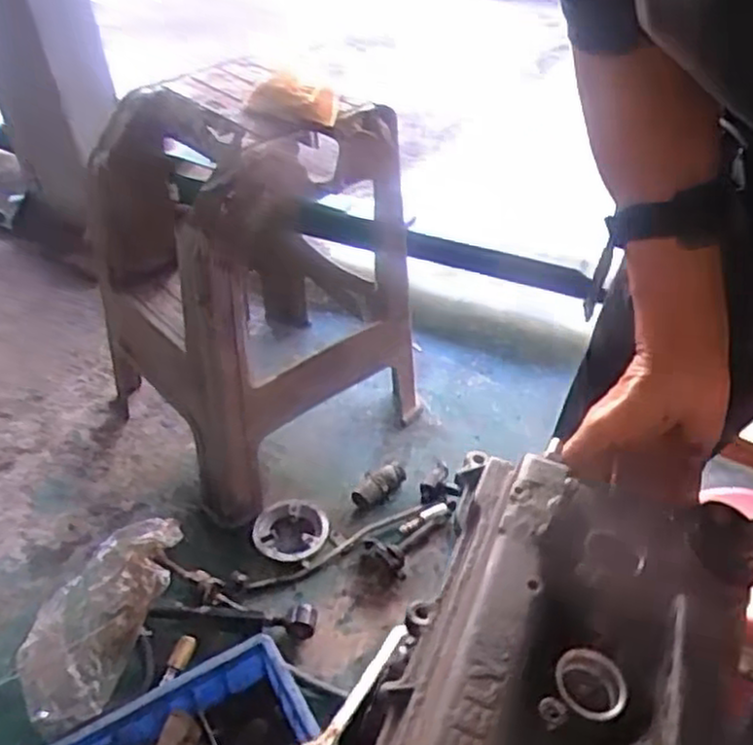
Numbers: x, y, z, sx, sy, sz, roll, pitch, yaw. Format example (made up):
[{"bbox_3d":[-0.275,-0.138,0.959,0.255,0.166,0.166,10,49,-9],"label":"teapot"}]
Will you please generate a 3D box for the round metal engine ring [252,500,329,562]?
[{"bbox_3d":[-0.141,0.258,1.208,0.116,0.027,0.122,-2,41,1],"label":"round metal engine ring"}]

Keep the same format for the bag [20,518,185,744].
[{"bbox_3d":[-0.402,0.338,1.056,0.148,0.076,0.340,7,42,12],"label":"bag"}]

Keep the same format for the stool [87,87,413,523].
[{"bbox_3d":[-0.236,-0.190,1.278,0.476,0.565,0.501,-32,48,-29],"label":"stool"}]

